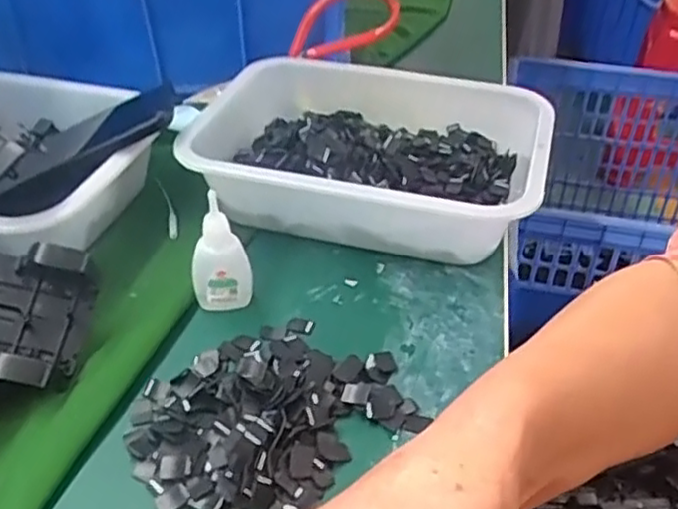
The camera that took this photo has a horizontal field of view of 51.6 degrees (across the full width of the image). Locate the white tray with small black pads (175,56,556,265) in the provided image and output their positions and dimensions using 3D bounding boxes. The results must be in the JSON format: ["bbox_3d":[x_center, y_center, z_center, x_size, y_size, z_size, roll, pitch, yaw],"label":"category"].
[{"bbox_3d":[0.016,-0.073,0.529,0.258,0.072,0.194,9,38,10],"label":"white tray with small black pads"}]

